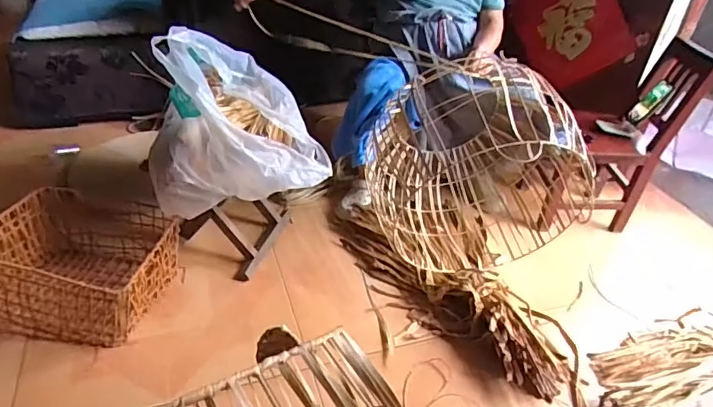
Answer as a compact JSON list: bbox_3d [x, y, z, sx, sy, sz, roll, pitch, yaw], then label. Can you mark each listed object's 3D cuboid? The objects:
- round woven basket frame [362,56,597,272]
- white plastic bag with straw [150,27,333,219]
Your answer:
[{"bbox_3d":[0.317,-0.096,1.363,0.577,0.515,0.448,8,35,3],"label":"round woven basket frame"},{"bbox_3d":[-0.299,-0.223,1.218,0.392,0.280,0.486,-6,37,-15],"label":"white plastic bag with straw"}]

